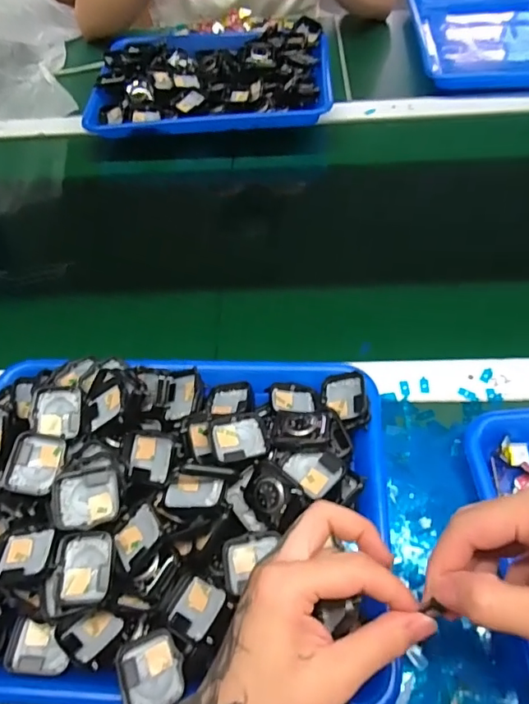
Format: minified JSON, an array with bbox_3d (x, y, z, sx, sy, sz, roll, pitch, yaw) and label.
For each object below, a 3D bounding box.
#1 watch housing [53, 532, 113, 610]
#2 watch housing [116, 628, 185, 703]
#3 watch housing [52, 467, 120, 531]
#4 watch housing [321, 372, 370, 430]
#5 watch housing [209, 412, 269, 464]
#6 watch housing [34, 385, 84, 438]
[{"bbox_3d":[-0.116,0.140,0.321,0.036,0.009,0.044,-3,56,2],"label":"watch housing"},{"bbox_3d":[-0.069,0.198,0.305,0.037,0.012,0.044,-18,57,-8],"label":"watch housing"},{"bbox_3d":[-0.120,0.099,0.337,0.040,0.012,0.038,-12,69,-10],"label":"watch housing"},{"bbox_3d":[0.066,0.039,0.407,0.033,0.019,0.049,-4,56,1],"label":"watch housing"},{"bbox_3d":[-0.019,0.064,0.373,0.040,0.010,0.034,-17,57,-7],"label":"watch housing"},{"bbox_3d":[-0.164,0.047,0.395,0.036,0.005,0.041,-3,73,-7],"label":"watch housing"}]

